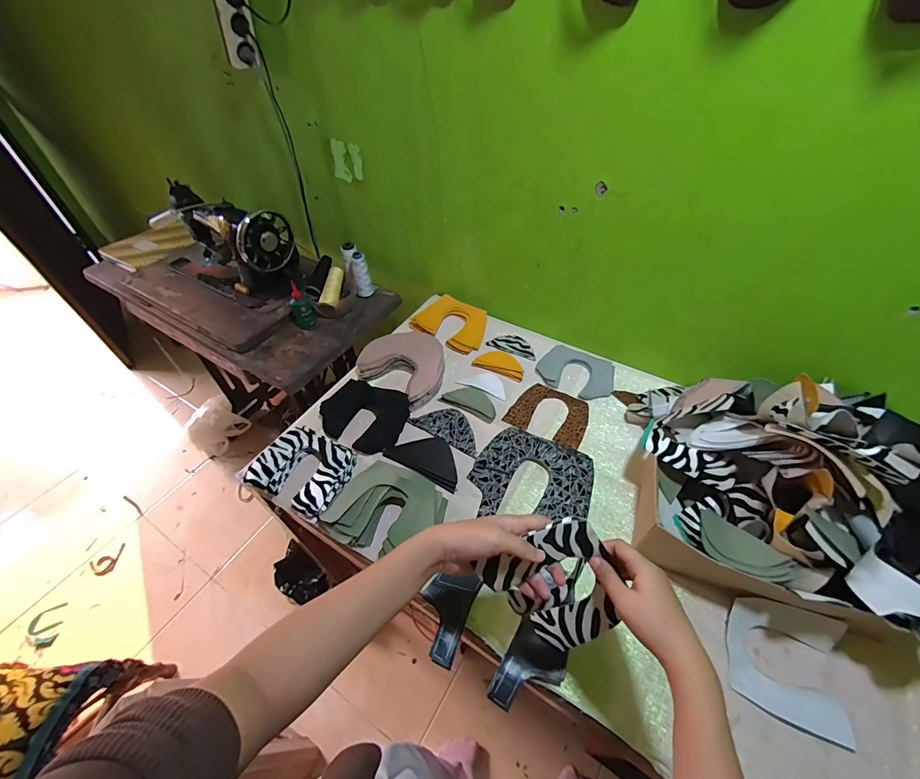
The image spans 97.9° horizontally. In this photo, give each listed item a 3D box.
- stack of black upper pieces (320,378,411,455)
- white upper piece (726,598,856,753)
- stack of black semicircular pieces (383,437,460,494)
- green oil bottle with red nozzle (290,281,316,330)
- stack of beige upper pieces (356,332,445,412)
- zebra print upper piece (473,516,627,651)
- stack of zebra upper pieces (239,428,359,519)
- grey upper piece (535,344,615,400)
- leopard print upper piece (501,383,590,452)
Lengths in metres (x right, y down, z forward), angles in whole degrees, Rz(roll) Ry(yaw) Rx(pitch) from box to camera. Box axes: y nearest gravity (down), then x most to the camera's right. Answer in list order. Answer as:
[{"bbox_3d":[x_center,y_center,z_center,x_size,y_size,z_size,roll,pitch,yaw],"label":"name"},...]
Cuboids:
[{"bbox_3d":[-0.184,0.046,0.770,0.159,0.032,0.126,18,51,16],"label":"stack of black upper pieces"},{"bbox_3d":[0.406,0.339,0.496,0.123,0.032,0.127,15,51,14],"label":"white upper piece"},{"bbox_3d":[-0.054,0.118,0.714,0.142,0.012,0.076,27,54,22],"label":"stack of black semicircular pieces"},{"bbox_3d":[-0.372,-0.197,0.934,0.046,0.098,0.035,-21,52,-17],"label":"green oil bottle with red nozzle"},{"bbox_3d":[-0.112,-0.058,0.854,0.179,0.035,0.171,22,53,20],"label":"stack of beige upper pieces"},{"bbox_3d":[0.101,0.206,0.431,0.134,0.143,0.083,22,53,20],"label":"zebra print upper piece"},{"bbox_3d":[-0.266,0.137,0.691,0.152,0.038,0.130,19,52,17],"label":"stack of zebra upper pieces"},{"bbox_3d":[0.244,-0.037,0.843,0.153,0.016,0.110,22,52,19],"label":"grey upper piece"},{"bbox_3d":[0.177,0.049,0.782,0.144,0.008,0.122,25,54,21],"label":"leopard print upper piece"}]

